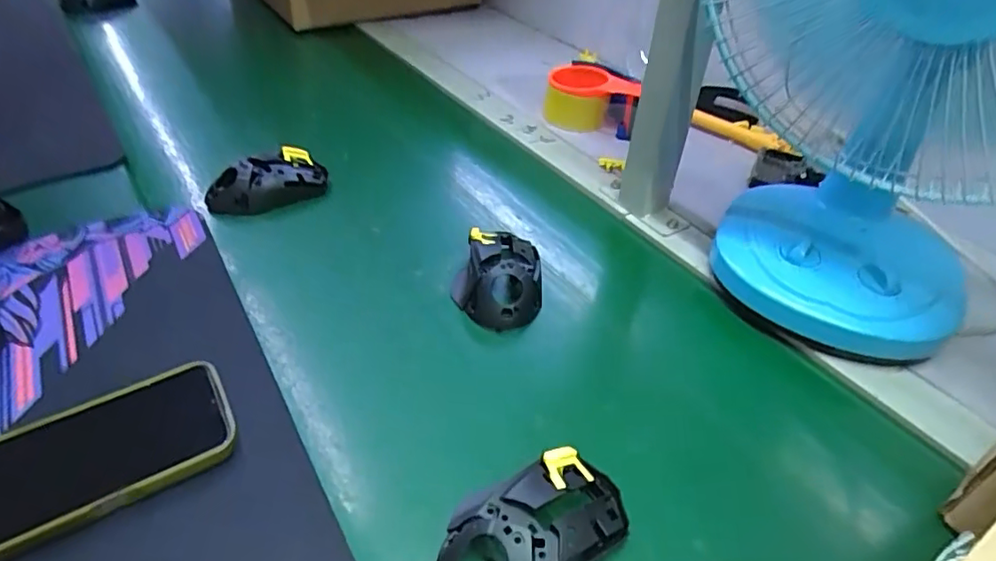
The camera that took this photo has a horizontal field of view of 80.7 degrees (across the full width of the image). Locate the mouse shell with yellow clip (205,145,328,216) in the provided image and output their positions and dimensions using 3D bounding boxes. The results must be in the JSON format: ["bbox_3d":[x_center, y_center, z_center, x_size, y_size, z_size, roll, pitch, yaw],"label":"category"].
[{"bbox_3d":[-0.229,-0.099,0.585,0.116,0.033,0.071,-9,45,-19],"label":"mouse shell with yellow clip"}]

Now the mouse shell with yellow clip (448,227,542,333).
[{"bbox_3d":[0.000,-0.007,0.501,0.073,0.041,0.102,4,42,-5],"label":"mouse shell with yellow clip"}]

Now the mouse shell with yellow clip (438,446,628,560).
[{"bbox_3d":[0.021,0.141,0.325,0.114,0.033,0.062,-21,49,-28],"label":"mouse shell with yellow clip"}]

